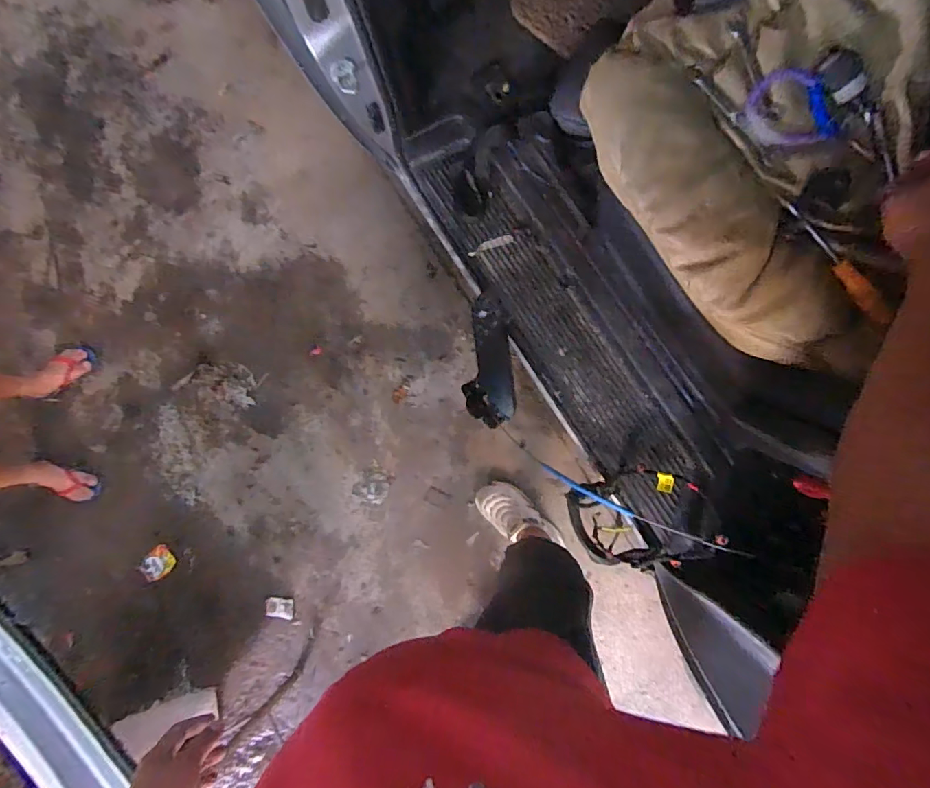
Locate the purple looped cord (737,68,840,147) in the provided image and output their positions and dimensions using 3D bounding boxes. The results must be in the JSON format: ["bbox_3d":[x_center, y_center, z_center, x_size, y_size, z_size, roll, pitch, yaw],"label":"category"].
[{"bbox_3d":[0.344,-0.298,0.503,0.073,0.019,0.088,-33,85,8],"label":"purple looped cord"}]

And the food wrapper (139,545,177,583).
[{"bbox_3d":[-0.985,0.549,1.504,0.084,0.028,0.112,33,95,8],"label":"food wrapper"}]

